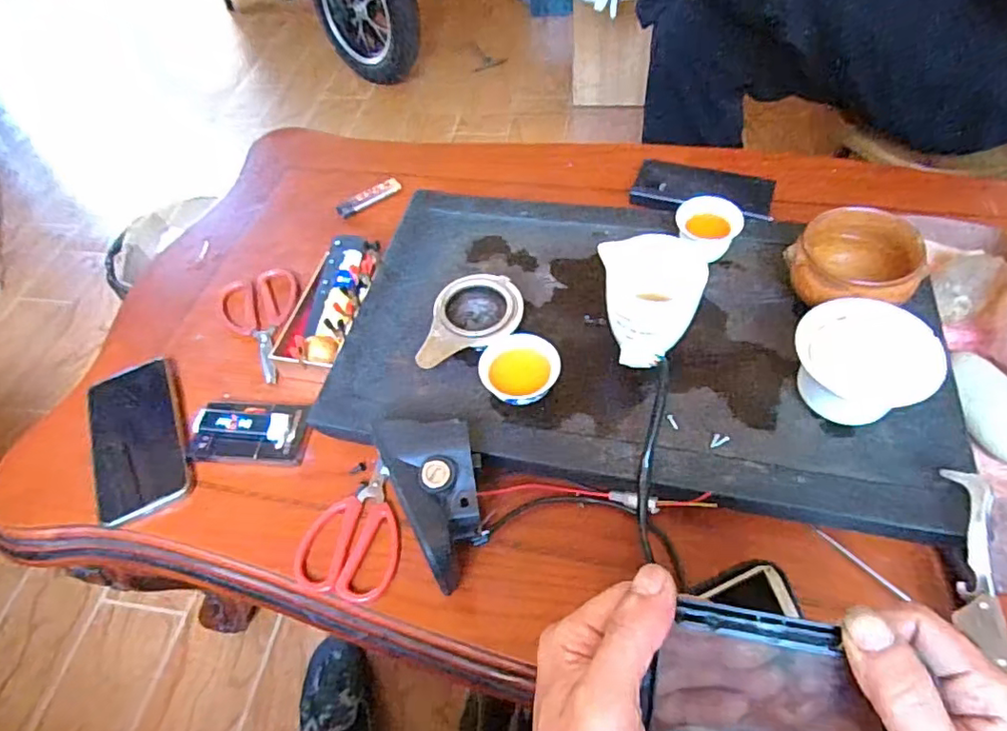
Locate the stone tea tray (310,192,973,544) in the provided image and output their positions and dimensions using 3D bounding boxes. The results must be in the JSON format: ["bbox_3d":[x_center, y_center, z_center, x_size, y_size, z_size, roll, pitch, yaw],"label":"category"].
[{"bbox_3d":[0.108,-0.040,0.519,0.505,0.046,0.327,7,56,10],"label":"stone tea tray"}]

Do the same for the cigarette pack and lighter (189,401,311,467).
[{"bbox_3d":[-0.235,0.059,0.542,0.107,0.023,0.058,0,55,6],"label":"cigarette pack and lighter"}]

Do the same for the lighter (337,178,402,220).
[{"bbox_3d":[-0.163,-0.205,0.714,0.082,0.017,0.016,-32,58,-16],"label":"lighter"}]

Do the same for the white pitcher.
[{"bbox_3d":[0.120,-0.044,0.481,0.080,0.085,0.088,0,55,5],"label":"white pitcher"}]

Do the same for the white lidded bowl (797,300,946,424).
[{"bbox_3d":[0.257,-0.001,0.429,0.081,0.066,0.083,-3,55,4],"label":"white lidded bowl"}]

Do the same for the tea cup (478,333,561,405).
[{"bbox_3d":[0.014,0.006,0.489,0.064,0.034,0.059,-3,55,4],"label":"tea cup"}]

